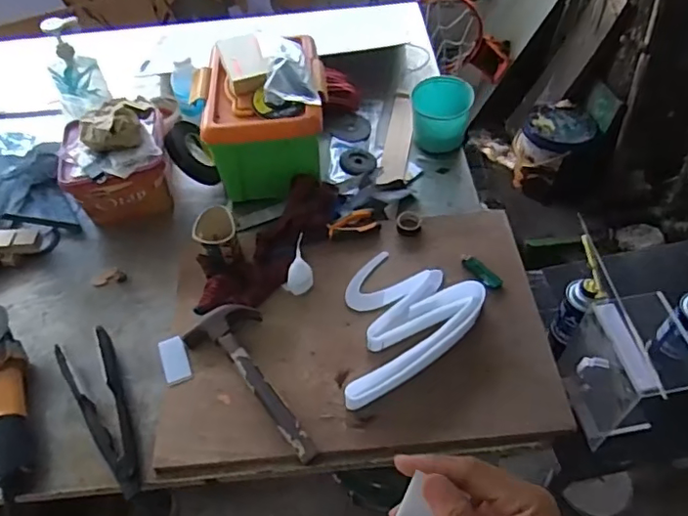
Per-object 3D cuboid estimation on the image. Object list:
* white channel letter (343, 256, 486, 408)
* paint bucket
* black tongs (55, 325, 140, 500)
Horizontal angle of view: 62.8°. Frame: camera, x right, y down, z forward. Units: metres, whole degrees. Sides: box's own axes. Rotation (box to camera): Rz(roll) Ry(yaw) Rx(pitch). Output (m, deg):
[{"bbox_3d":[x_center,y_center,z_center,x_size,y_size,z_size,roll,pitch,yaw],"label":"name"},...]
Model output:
[{"bbox_3d":[0.073,0.110,0.882,0.214,0.042,0.274,25,59,20],"label":"white channel letter"},{"bbox_3d":[0.677,-0.351,1.830,0.230,0.209,0.195,-33,58,-19],"label":"paint bucket"},{"bbox_3d":[-0.351,0.229,0.843,0.082,0.052,0.268,-20,59,-28],"label":"black tongs"}]

